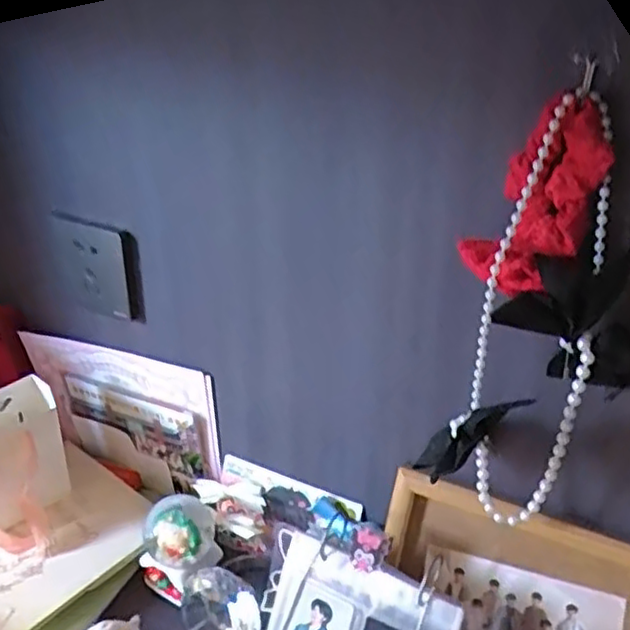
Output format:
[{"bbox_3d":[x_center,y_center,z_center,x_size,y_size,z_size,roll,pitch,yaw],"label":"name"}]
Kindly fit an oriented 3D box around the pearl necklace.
[{"bbox_3d":[0.135,0.011,0.426,0.075,0.282,0.049,7,29,12],"label":"pearl necklace"}]

